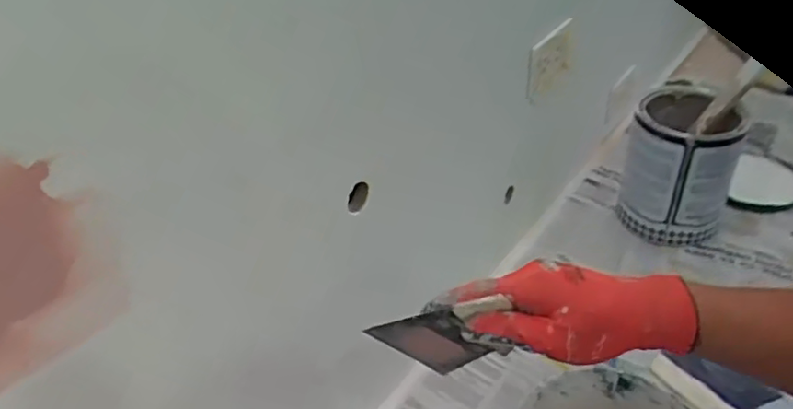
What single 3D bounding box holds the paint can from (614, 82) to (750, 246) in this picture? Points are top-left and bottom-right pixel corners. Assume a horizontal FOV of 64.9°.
[{"bbox_3d":[0.441,-0.062,0.973,0.147,0.187,0.165,15,42,24],"label":"paint can"}]

